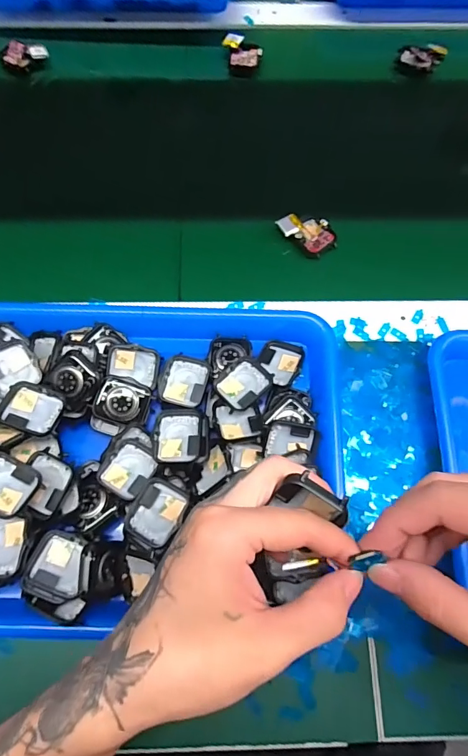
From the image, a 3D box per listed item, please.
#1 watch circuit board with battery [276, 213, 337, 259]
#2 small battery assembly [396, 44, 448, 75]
[{"bbox_3d":[0.074,-0.146,0.421,0.057,0.013,0.038,30,74,10],"label":"watch circuit board with battery"},{"bbox_3d":[0.227,-0.389,0.518,0.056,0.012,0.038,12,72,4],"label":"small battery assembly"}]

